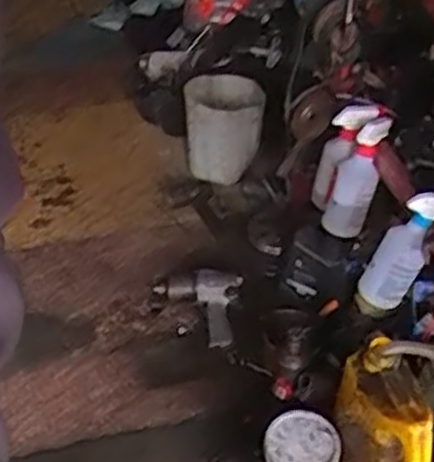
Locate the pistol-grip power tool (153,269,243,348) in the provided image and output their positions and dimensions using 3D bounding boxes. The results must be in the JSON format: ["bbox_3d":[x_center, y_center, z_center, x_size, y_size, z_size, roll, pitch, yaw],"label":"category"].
[{"bbox_3d":[-0.042,0.151,1.567,0.170,0.066,0.160,2,43,-1],"label":"pistol-grip power tool"}]

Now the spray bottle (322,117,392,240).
[{"bbox_3d":[0.234,-0.087,1.367,0.082,0.209,0.082,11,42,11],"label":"spray bottle"}]

